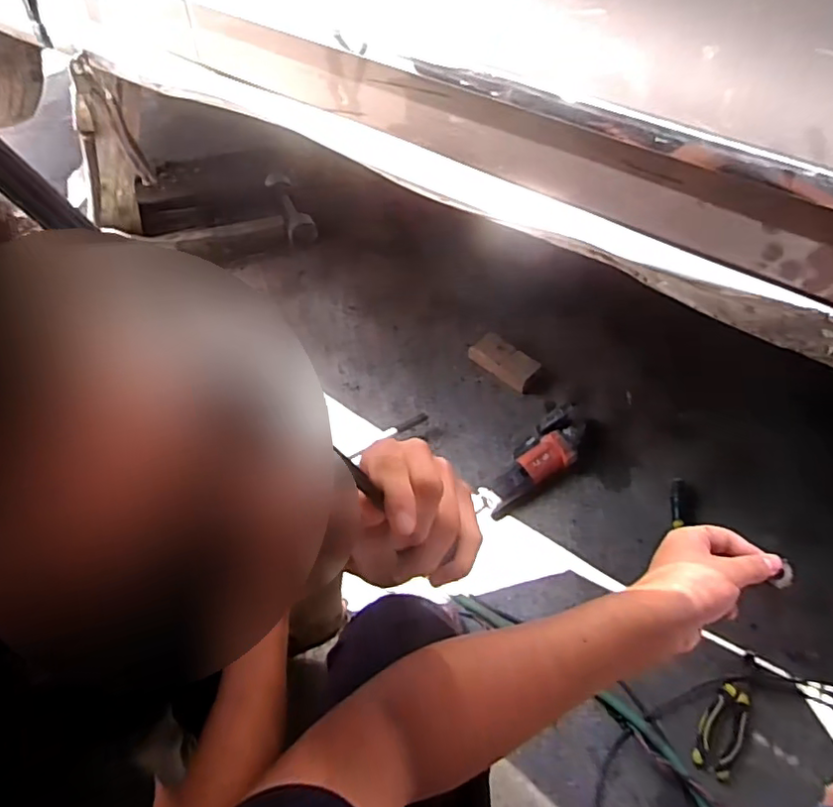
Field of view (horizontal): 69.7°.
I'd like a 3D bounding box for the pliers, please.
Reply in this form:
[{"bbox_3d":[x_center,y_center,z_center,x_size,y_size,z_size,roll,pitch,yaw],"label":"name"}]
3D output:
[{"bbox_3d":[0.491,0.477,0.937,0.060,0.023,0.207,26,59,20],"label":"pliers"}]

